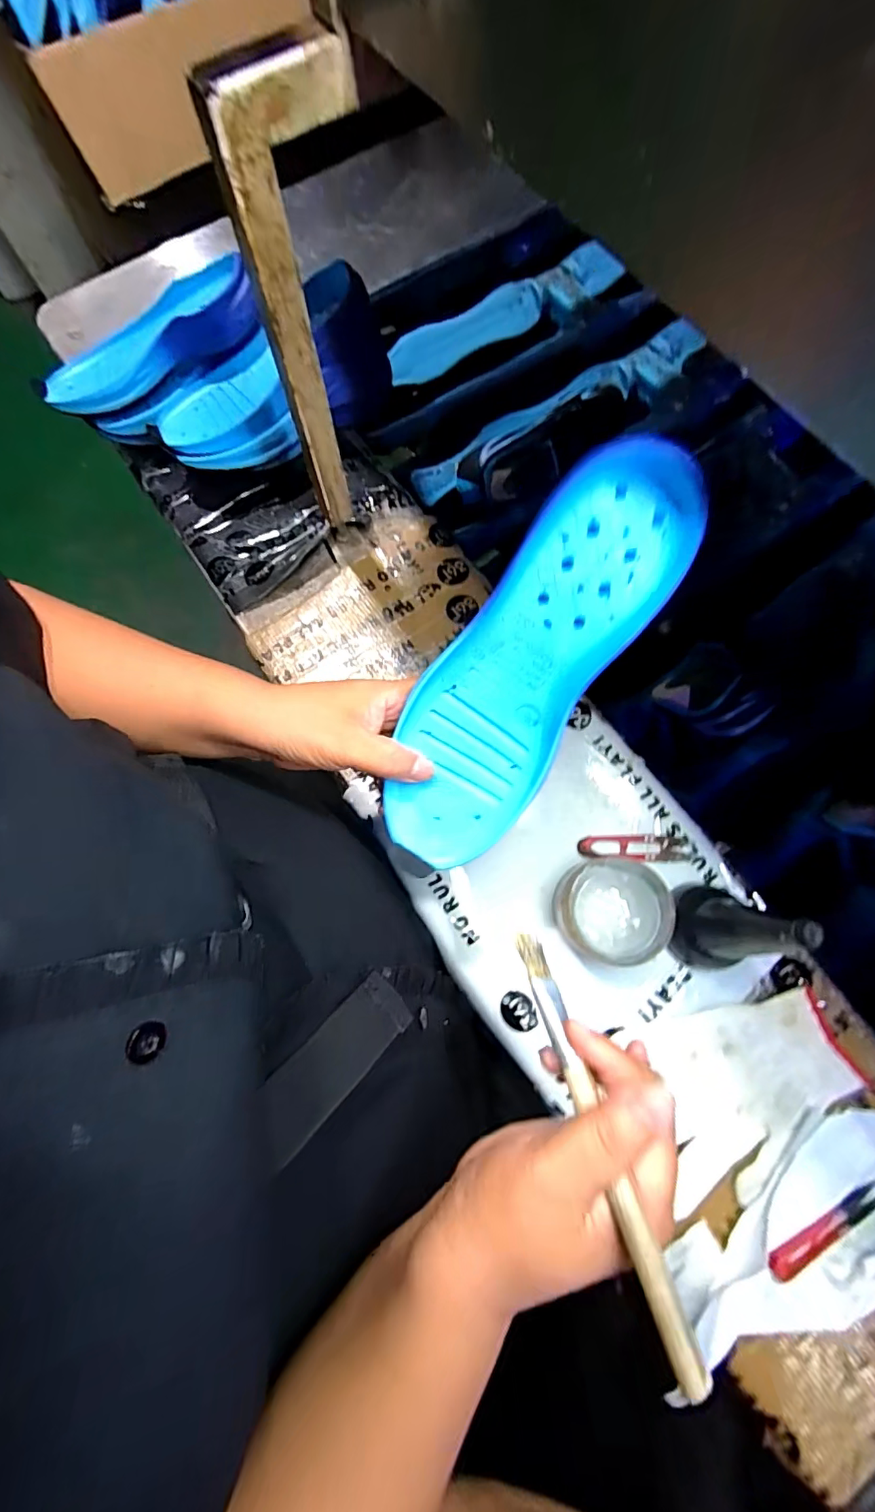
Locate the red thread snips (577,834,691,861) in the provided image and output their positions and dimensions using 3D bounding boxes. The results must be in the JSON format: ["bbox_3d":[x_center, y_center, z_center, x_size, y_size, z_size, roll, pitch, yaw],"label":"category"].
[{"bbox_3d":[0.174,0.081,0.448,0.095,0.004,0.022,1,75,0],"label":"red thread snips"}]

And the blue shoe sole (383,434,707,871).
[{"bbox_3d":[0.047,-0.047,0.289,0.087,0.022,0.250,35,109,8],"label":"blue shoe sole"}]

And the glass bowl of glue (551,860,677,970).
[{"bbox_3d":[0.142,0.128,0.421,0.084,0.053,0.078,0,75,0],"label":"glass bowl of glue"}]

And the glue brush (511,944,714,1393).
[{"bbox_3d":[0.063,0.147,0.212,0.013,0.007,0.154,-14,44,-3],"label":"glue brush"}]

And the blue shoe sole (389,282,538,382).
[{"bbox_3d":[0.039,-0.590,0.711,0.241,0.021,0.056,-32,122,-7],"label":"blue shoe sole"}]

